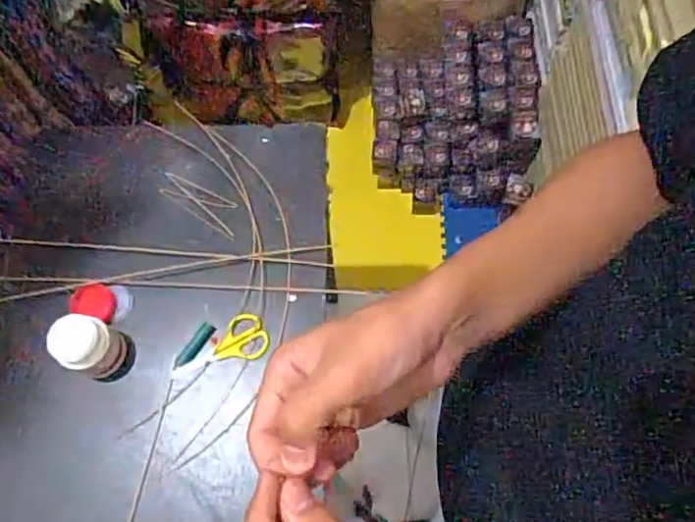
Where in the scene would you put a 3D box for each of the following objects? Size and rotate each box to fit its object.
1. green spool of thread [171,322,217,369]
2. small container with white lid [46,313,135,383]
[{"bbox_3d":[-0.180,0.100,0.702,0.020,0.011,0.065,31,73,13],"label":"green spool of thread"},{"bbox_3d":[-0.281,0.097,0.666,0.060,0.084,0.056,-1,69,2],"label":"small container with white lid"}]

